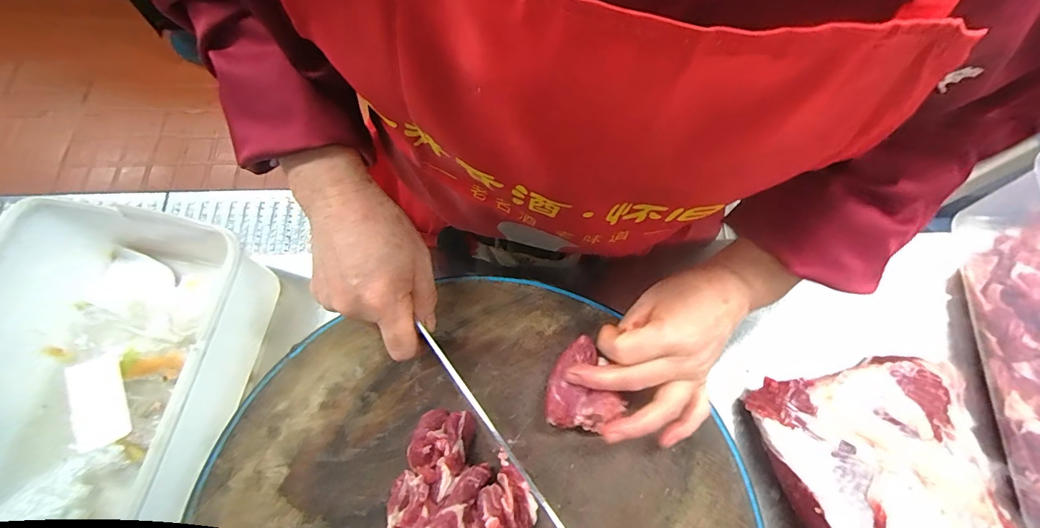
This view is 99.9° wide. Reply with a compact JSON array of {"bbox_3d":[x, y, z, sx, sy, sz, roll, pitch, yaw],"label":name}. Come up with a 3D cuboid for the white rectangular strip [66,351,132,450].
[{"bbox_3d":[-0.359,0.117,0.373,0.036,0.010,0.075,-12,75,-29],"label":"white rectangular strip"}]

